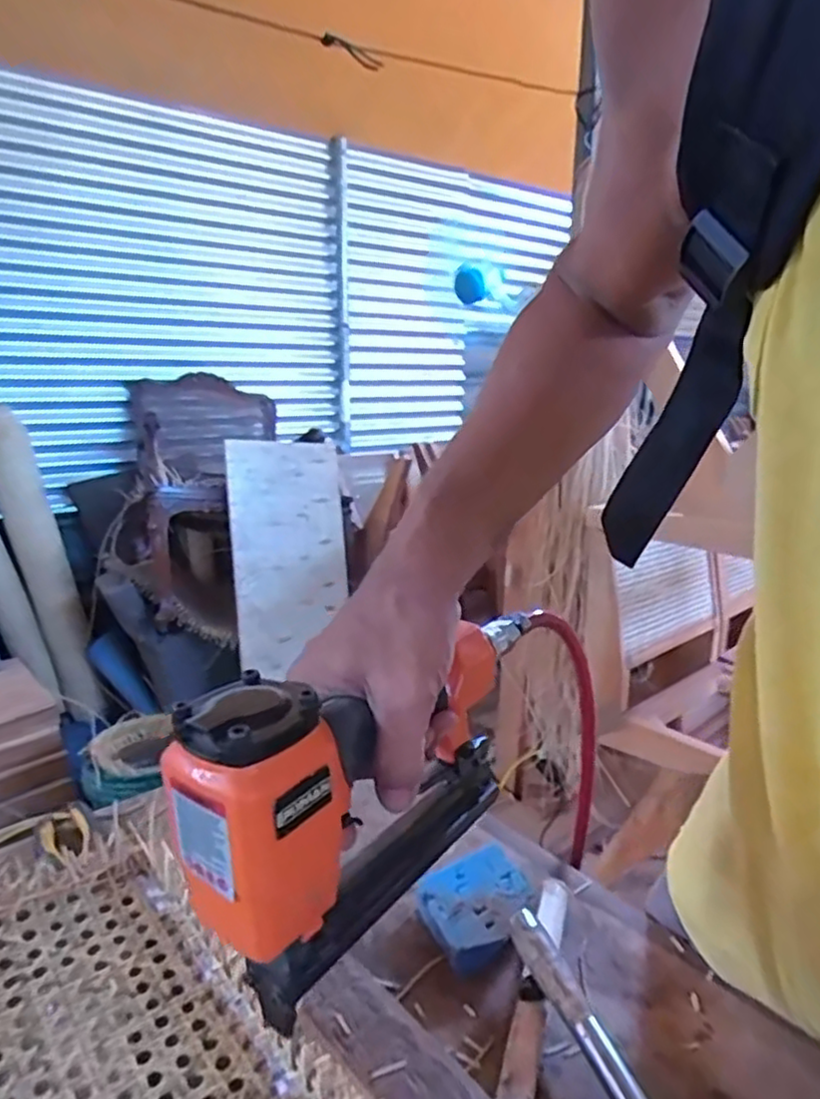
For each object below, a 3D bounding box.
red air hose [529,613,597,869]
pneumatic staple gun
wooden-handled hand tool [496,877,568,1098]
[{"bbox_3d":[0.140,0.166,0.587,0.022,0.322,0.054,10,41,31],"label":"red air hose"},{"bbox_3d":[-0.007,0.113,0.380,0.054,0.142,0.257,11,18,32],"label":"pneumatic staple gun"},{"bbox_3d":[0.091,0.302,0.488,0.022,0.014,0.179,6,16,19],"label":"wooden-handled hand tool"}]

